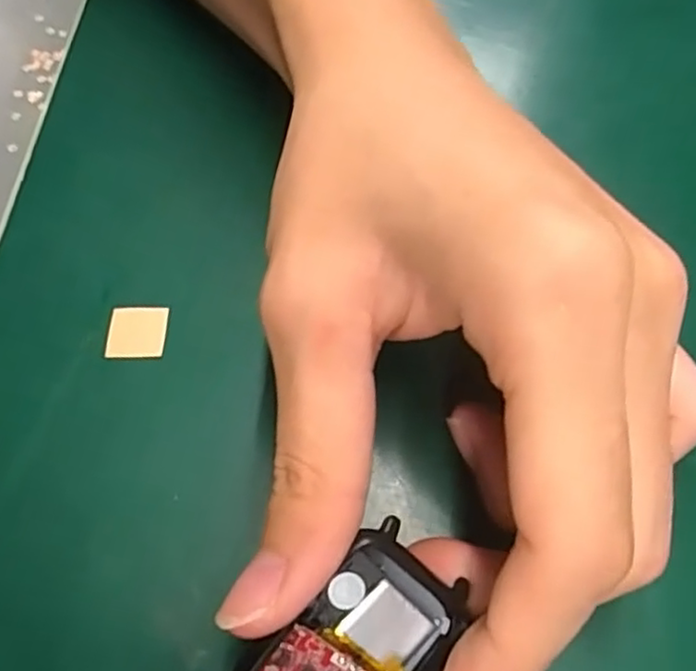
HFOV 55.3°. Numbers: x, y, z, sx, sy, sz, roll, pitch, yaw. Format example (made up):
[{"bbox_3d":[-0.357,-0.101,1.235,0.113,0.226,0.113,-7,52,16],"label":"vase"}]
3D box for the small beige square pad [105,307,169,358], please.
[{"bbox_3d":[-0.058,-0.001,0.183,0.015,0.004,0.015,2,61,-1],"label":"small beige square pad"}]

